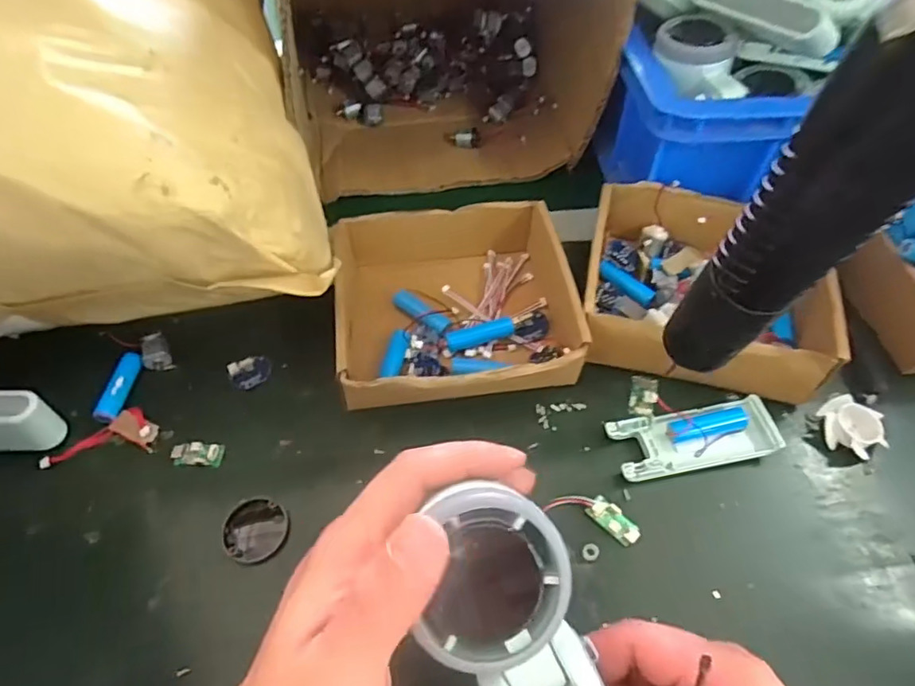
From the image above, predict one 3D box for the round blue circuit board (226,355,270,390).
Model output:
[{"bbox_3d":[-0.147,0.021,0.393,0.027,0.005,0.024,-23,56,-16],"label":"round blue circuit board"}]

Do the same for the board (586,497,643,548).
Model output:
[{"bbox_3d":[0.094,0.108,0.334,0.032,0.008,0.016,36,61,24],"label":"board"}]

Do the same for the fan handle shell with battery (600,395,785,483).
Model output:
[{"bbox_3d":[0.154,0.061,0.358,0.105,0.024,0.042,-9,54,-7],"label":"fan handle shell with battery"}]

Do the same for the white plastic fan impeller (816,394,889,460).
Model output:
[{"bbox_3d":[0.259,0.056,0.364,0.035,0.018,0.037,0,53,0],"label":"white plastic fan impeller"}]

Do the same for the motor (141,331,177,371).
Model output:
[{"bbox_3d":[-0.218,0.007,0.399,0.018,0.012,0.026,-21,56,-15],"label":"motor"}]

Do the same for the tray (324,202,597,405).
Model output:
[{"bbox_3d":[-0.003,-0.027,0.394,0.157,0.053,0.155,-7,53,-5],"label":"tray"}]

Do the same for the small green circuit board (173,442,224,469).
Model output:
[{"bbox_3d":[-0.169,0.072,0.358,0.032,0.004,0.016,1,53,0],"label":"small green circuit board"}]

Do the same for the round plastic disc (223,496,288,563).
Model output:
[{"bbox_3d":[-0.120,0.111,0.330,0.035,0.008,0.038,0,53,0],"label":"round plastic disc"}]

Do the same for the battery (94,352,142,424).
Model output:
[{"bbox_3d":[-0.234,0.029,0.382,0.012,0.012,0.051,5,53,4],"label":"battery"}]

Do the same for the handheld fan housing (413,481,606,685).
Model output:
[{"bbox_3d":[0.030,0.129,0.192,0.050,0.022,0.163,-21,97,-14],"label":"handheld fan housing"}]

